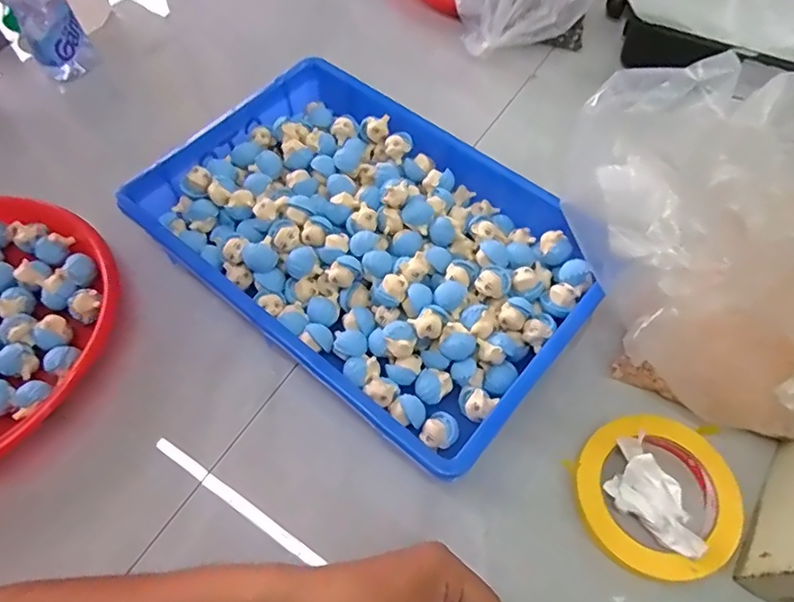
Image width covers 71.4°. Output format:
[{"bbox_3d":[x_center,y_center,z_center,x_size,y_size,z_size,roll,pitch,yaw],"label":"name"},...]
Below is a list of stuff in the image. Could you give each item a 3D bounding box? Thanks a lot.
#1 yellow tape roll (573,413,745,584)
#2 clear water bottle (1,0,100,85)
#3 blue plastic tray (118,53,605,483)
[{"bbox_3d":[0.186,0.142,0.404,0.110,0.031,0.109,0,61,1],"label":"yellow tape roll"},{"bbox_3d":[-0.376,-0.305,0.576,0.058,0.171,0.052,-29,64,-15],"label":"clear water bottle"},{"bbox_3d":[-0.021,-0.062,0.481,0.372,0.051,0.263,36,67,19],"label":"blue plastic tray"}]

